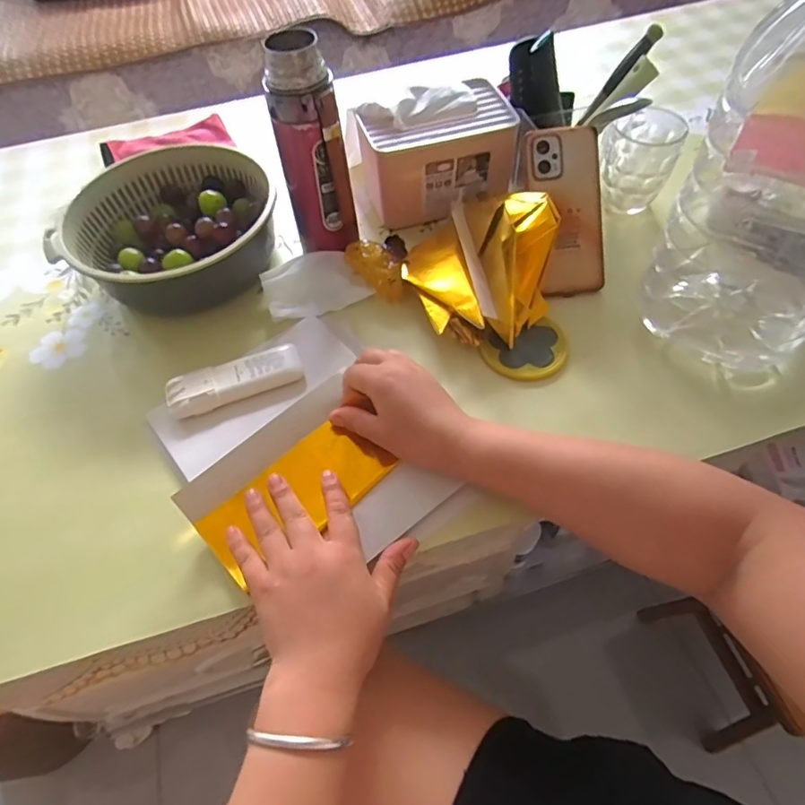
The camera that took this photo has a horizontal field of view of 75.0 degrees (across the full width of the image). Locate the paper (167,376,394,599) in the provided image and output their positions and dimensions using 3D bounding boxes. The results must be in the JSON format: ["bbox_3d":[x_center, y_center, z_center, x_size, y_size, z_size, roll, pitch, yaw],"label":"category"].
[{"bbox_3d":[-0.090,0.057,0.444,0.110,0.009,0.174,39,61,22],"label":"paper"}]

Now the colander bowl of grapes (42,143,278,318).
[{"bbox_3d":[-0.256,-0.192,0.586,0.219,0.084,0.186,-10,53,-7],"label":"colander bowl of grapes"}]

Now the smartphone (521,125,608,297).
[{"bbox_3d":[0.170,-0.195,0.536,0.068,0.014,0.165,-10,97,-2],"label":"smartphone"}]

